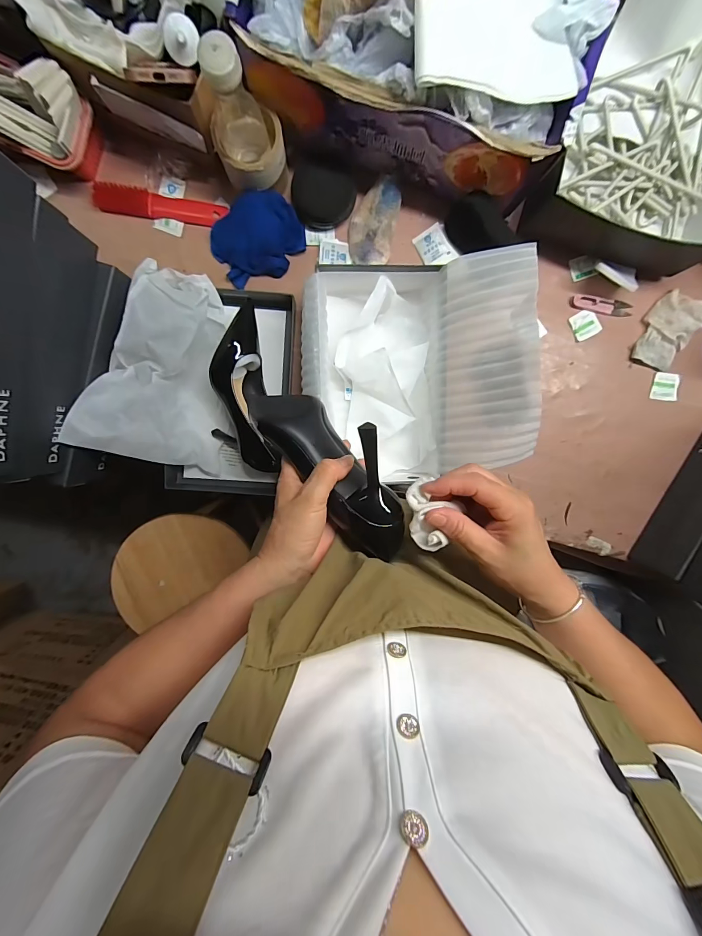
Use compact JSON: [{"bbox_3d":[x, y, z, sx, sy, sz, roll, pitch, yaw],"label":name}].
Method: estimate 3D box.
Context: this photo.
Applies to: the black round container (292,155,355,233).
[{"bbox_3d":[-0.042,-0.409,0.523,0.089,0.019,0.091,0,97,-2],"label":"black round container"}]

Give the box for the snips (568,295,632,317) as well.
[{"bbox_3d":[0.408,-0.265,0.576,0.102,0.011,0.024,7,97,-3],"label":"snips"}]

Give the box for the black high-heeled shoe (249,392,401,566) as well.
[{"bbox_3d":[-0.013,-0.004,0.312,0.078,0.065,0.185,-40,83,3],"label":"black high-heeled shoe"}]

